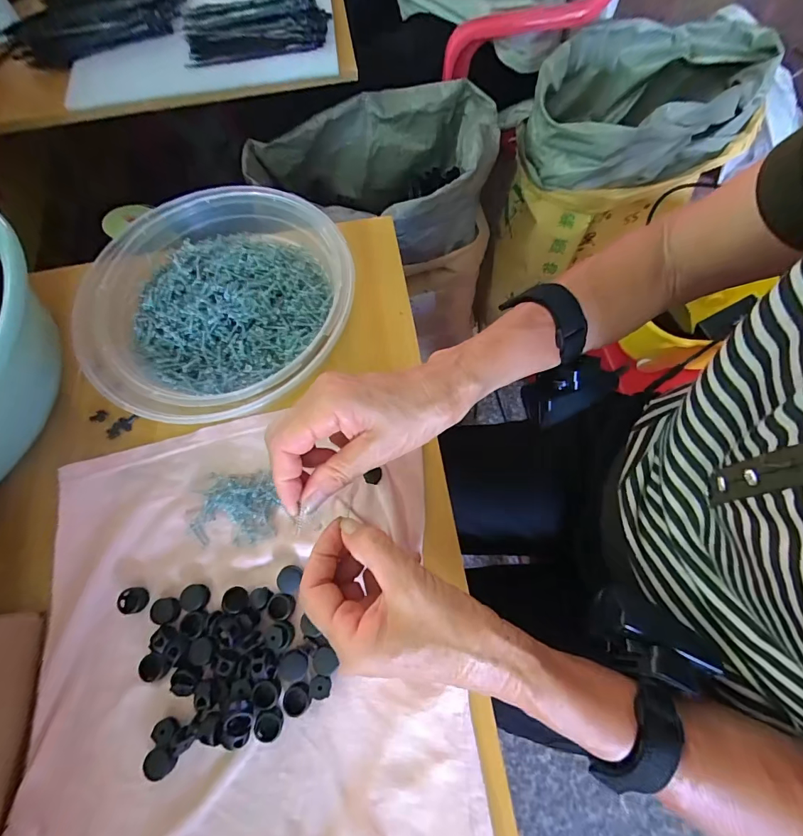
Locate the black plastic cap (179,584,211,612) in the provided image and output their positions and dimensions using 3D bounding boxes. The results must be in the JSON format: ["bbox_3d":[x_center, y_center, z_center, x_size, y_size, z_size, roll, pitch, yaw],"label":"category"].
[{"bbox_3d":[-0.144,0.124,0.286,0.019,0.006,0.016,6,69,5],"label":"black plastic cap"}]

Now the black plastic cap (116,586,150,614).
[{"bbox_3d":[-0.187,0.127,0.288,0.019,0.007,0.017,1,68,3],"label":"black plastic cap"}]

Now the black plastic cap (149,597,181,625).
[{"bbox_3d":[-0.162,0.133,0.283,0.019,0.006,0.016,8,69,6],"label":"black plastic cap"}]

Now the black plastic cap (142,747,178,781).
[{"bbox_3d":[-0.149,0.213,0.254,0.020,0.007,0.017,-43,72,-13],"label":"black plastic cap"}]

